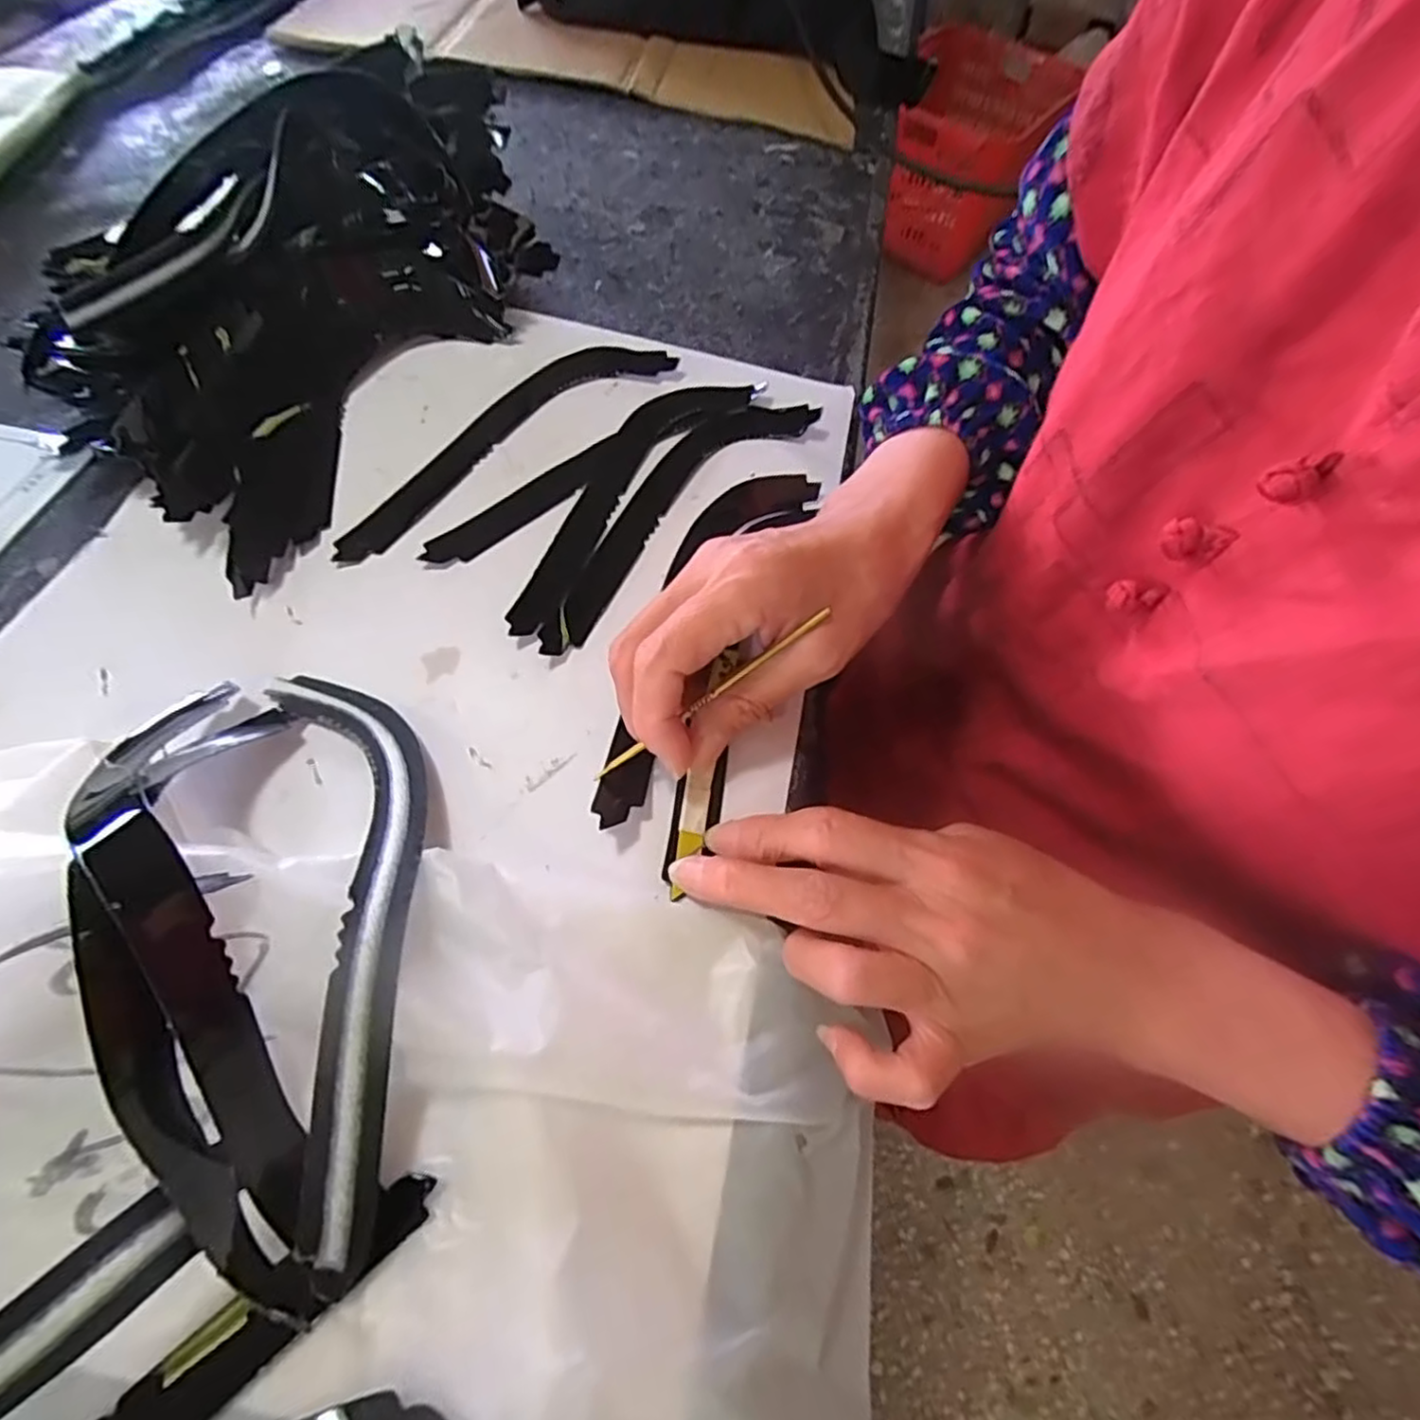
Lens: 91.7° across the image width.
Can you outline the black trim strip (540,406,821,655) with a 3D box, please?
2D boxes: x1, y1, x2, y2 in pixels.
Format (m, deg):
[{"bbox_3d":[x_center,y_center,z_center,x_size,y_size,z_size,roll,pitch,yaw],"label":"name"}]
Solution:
[{"bbox_3d":[-0.023,-0.102,0.337,0.049,0.010,0.201,34,61,16],"label":"black trim strip"}]

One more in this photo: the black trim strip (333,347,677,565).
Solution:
[{"bbox_3d":[-0.104,-0.143,0.352,0.044,0.008,0.210,36,62,17],"label":"black trim strip"}]

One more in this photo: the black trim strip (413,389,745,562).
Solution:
[{"bbox_3d":[-0.056,-0.127,0.348,0.028,0.005,0.197,41,63,20],"label":"black trim strip"}]

